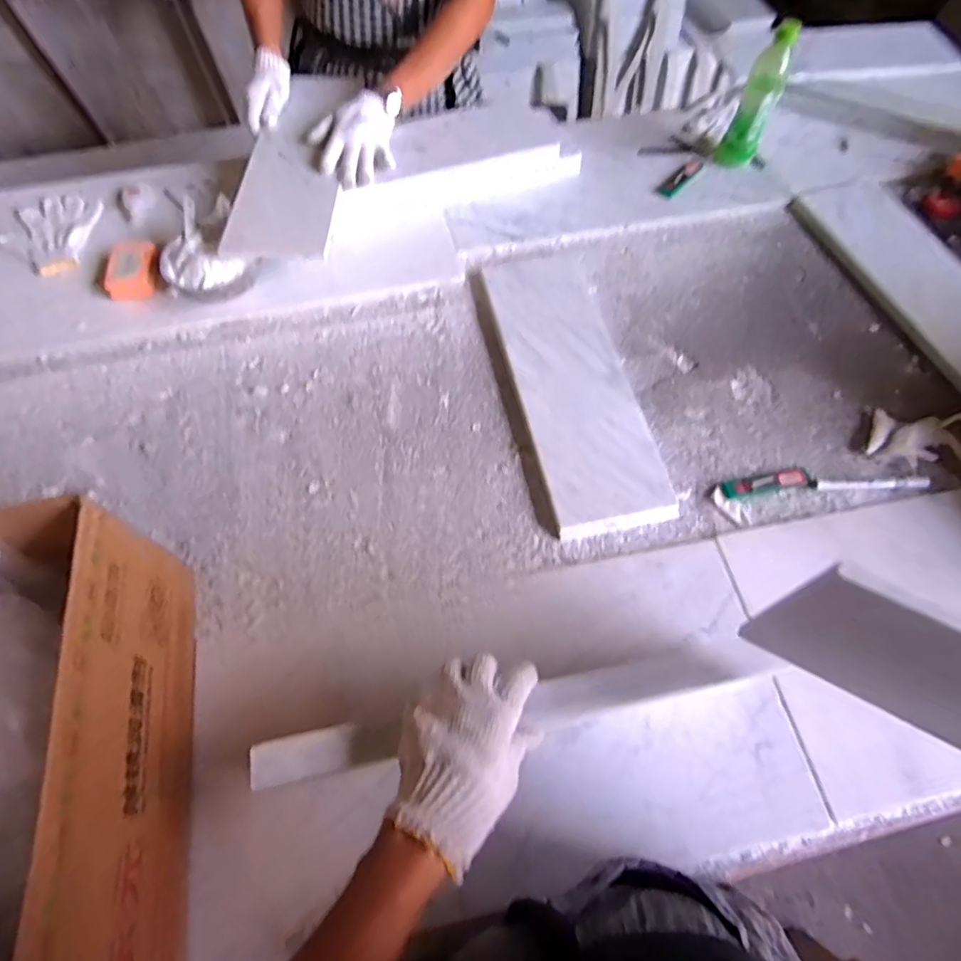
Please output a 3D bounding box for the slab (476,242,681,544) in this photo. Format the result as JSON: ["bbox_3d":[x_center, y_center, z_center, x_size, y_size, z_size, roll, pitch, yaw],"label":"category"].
[{"bbox_3d":[0.126,-0.145,0.782,0.155,0.029,0.458,-12,63,-5],"label":"slab"}]

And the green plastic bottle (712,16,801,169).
[{"bbox_3d":[0.465,-0.640,0.934,0.066,0.201,0.058,22,65,12],"label":"green plastic bottle"}]

